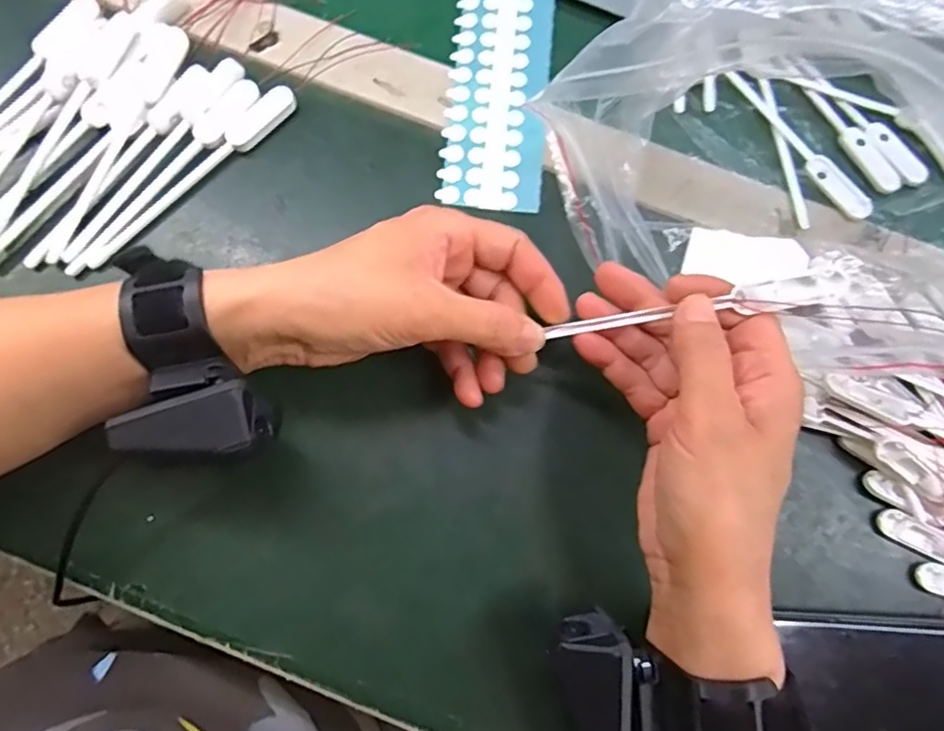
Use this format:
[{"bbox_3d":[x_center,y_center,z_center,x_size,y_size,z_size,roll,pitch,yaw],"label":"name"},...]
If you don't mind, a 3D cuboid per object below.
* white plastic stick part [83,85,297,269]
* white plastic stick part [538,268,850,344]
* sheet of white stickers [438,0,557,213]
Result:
[{"bbox_3d":[-0.156,-0.105,0.345,0.145,0.007,0.014,-44,83,-9],"label":"white plastic stick part"},{"bbox_3d":[0.097,-0.024,0.273,0.127,0.004,0.015,-10,78,14],"label":"white plastic stick part"},{"bbox_3d":[0.027,-0.274,0.395,0.060,0.008,0.376,5,79,0],"label":"sheet of white stickers"}]

